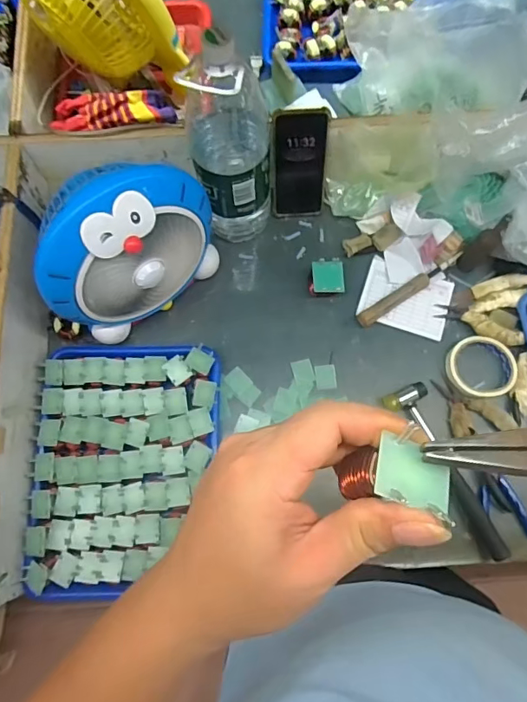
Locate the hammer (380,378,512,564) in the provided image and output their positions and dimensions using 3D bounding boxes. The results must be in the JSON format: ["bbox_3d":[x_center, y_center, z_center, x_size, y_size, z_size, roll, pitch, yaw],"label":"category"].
[{"bbox_3d":[0.244,0.165,0.657,0.067,0.029,0.246,-19,76,-4],"label":"hammer"}]

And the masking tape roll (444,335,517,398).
[{"bbox_3d":[0.317,0.021,0.695,0.099,0.020,0.089,-7,75,-1],"label":"masking tape roll"}]

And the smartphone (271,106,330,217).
[{"bbox_3d":[0.053,-0.276,0.722,0.082,0.169,0.017,-5,53,-1],"label":"smartphone"}]

